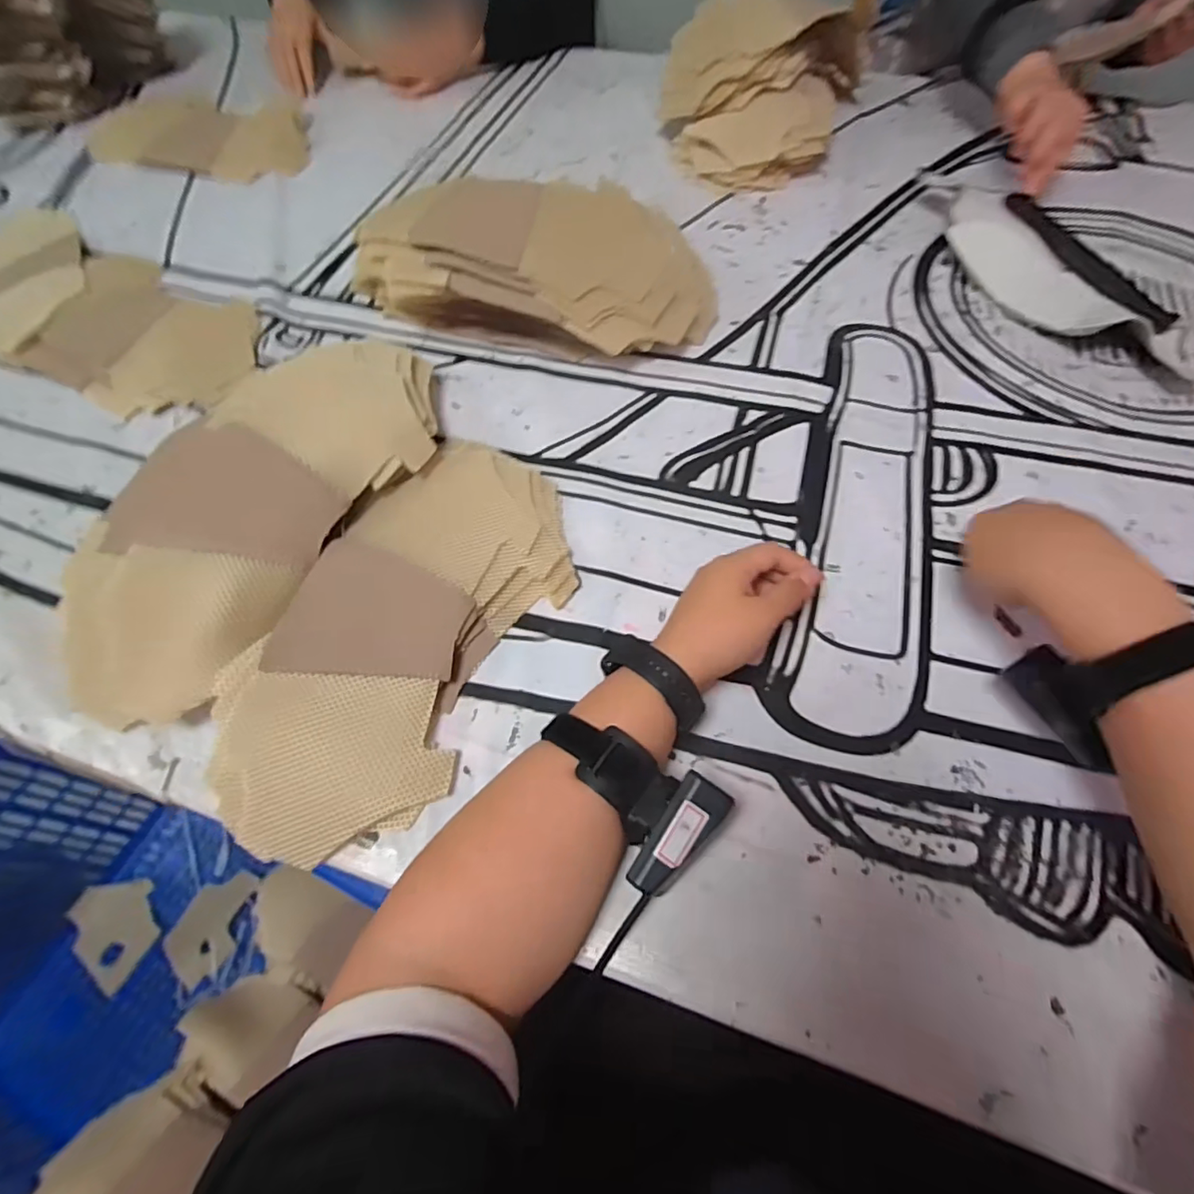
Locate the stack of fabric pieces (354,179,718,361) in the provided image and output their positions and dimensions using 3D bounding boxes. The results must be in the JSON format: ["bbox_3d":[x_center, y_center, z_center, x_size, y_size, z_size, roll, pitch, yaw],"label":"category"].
[{"bbox_3d":[-0.063,-0.306,0.556,0.349,0.108,0.158,8,61,7],"label":"stack of fabric pieces"}]

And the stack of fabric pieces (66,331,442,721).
[{"bbox_3d":[-0.253,-0.072,0.454,0.178,0.073,0.363,19,63,12],"label":"stack of fabric pieces"}]

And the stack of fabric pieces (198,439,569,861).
[{"bbox_3d":[-0.132,0.019,0.416,0.160,0.037,0.315,24,64,15],"label":"stack of fabric pieces"}]

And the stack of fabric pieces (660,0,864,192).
[{"bbox_3d":[0.196,-0.630,0.721,0.234,0.107,0.283,14,62,10],"label":"stack of fabric pieces"}]

